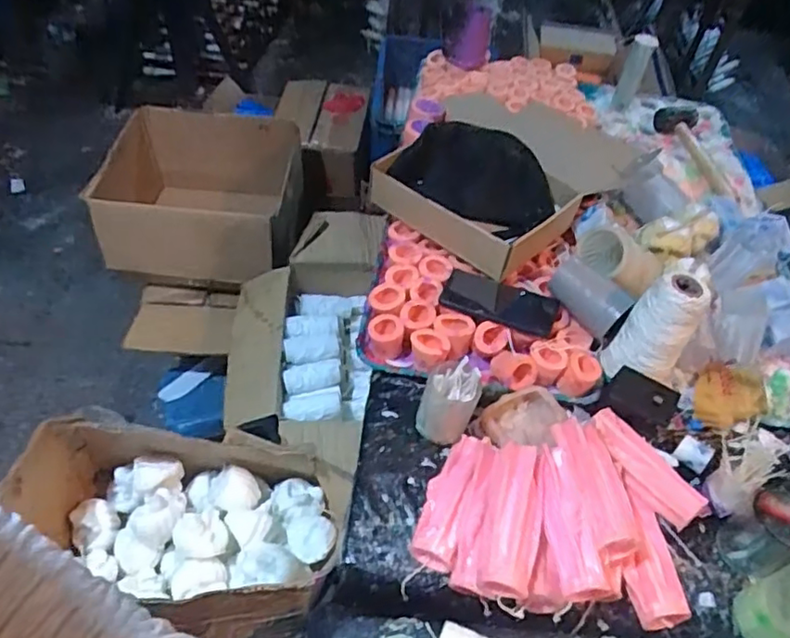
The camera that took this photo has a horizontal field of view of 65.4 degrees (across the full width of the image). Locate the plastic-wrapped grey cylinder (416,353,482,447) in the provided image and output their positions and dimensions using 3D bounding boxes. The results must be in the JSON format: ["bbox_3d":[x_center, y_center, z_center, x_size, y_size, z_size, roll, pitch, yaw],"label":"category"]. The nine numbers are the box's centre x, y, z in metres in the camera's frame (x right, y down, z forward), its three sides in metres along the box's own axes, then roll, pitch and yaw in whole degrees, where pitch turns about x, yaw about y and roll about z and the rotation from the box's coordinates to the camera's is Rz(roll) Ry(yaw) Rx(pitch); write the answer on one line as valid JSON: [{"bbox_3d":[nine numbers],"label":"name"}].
[{"bbox_3d":[0.066,0.104,0.770,0.067,0.088,0.070,15,49,7],"label":"plastic-wrapped grey cylinder"}]

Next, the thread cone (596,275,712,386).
[{"bbox_3d":[0.345,0.019,0.815,0.073,0.165,0.078,3,49,-3],"label":"thread cone"}]

